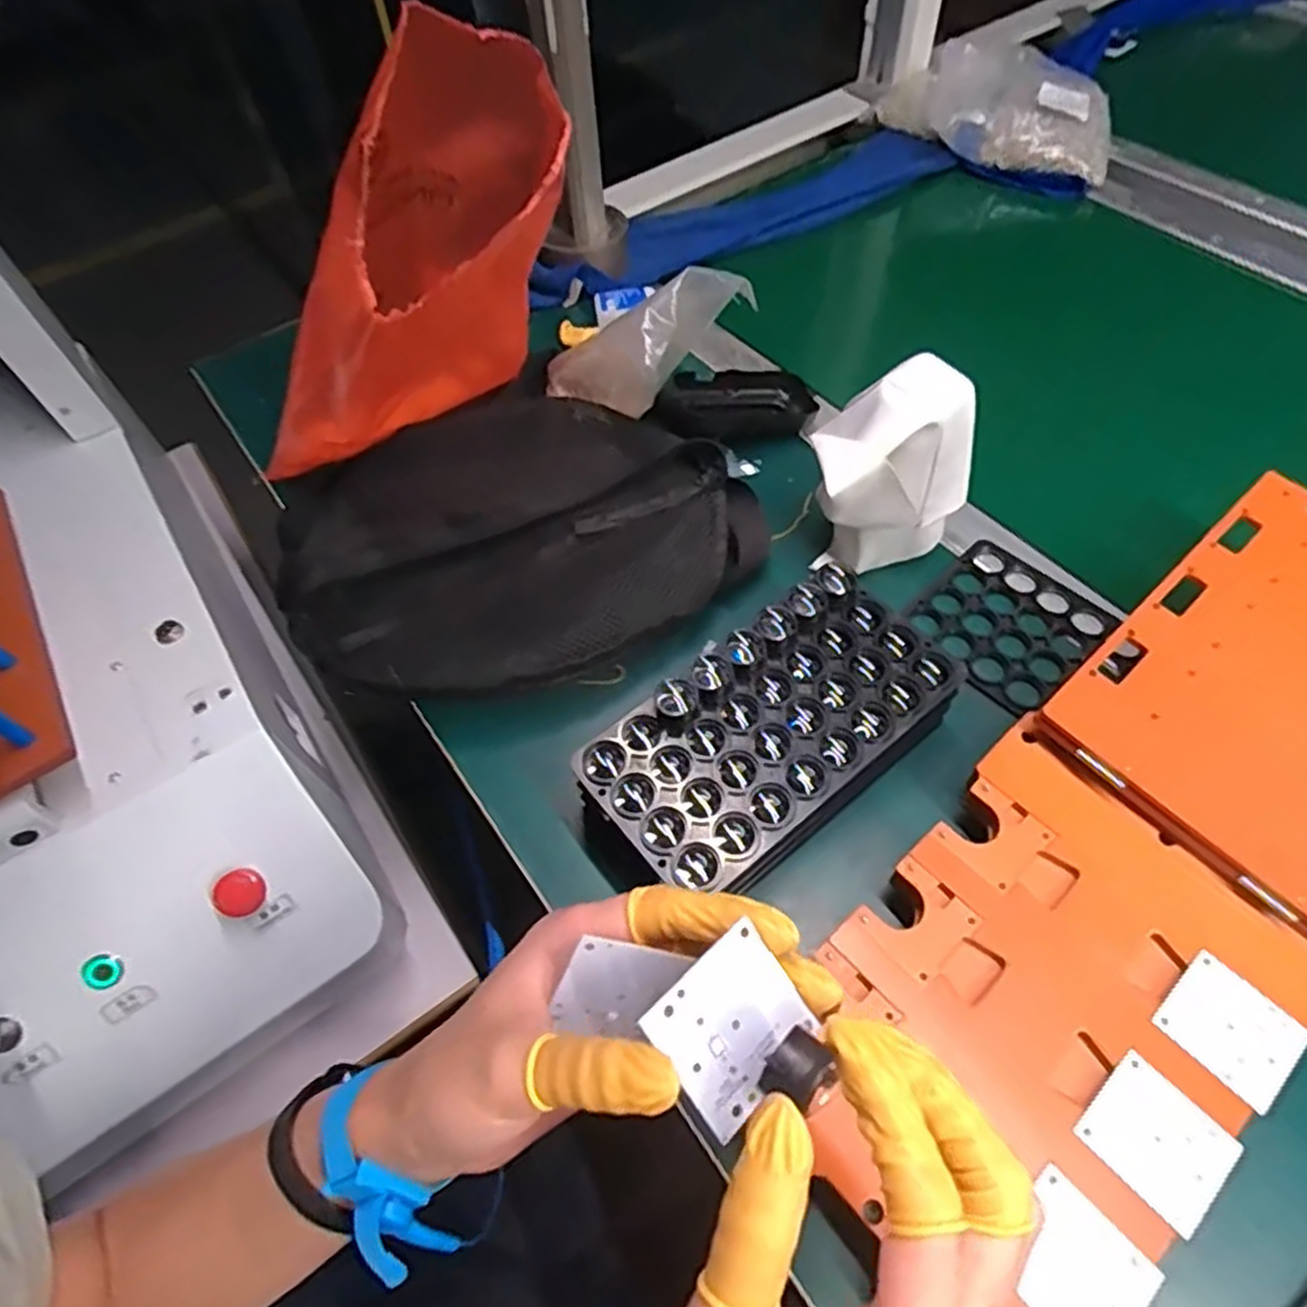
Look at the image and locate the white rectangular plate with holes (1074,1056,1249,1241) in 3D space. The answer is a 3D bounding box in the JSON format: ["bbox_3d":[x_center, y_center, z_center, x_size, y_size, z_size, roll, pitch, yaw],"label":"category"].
[{"bbox_3d":[0.202,0.195,0.308,0.044,0.004,0.047,-38,62,-18],"label":"white rectangular plate with holes"}]

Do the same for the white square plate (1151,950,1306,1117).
[{"bbox_3d":[0.247,0.160,0.329,0.044,0.004,0.047,-37,62,-18],"label":"white square plate"}]

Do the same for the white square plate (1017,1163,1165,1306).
[{"bbox_3d":[0.159,0.231,0.289,0.045,0.004,0.046,-39,62,-19],"label":"white square plate"}]

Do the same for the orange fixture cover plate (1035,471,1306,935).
[{"bbox_3d":[0.336,0.013,0.397,0.232,0.017,0.159,-38,62,-18],"label":"orange fixture cover plate"}]

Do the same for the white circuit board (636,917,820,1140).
[{"bbox_3d":[0.024,0.113,0.234,0.044,0.004,0.042,-35,91,-29],"label":"white circuit board"}]

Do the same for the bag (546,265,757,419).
[{"bbox_3d":[-0.011,-0.210,0.547,0.159,0.069,0.086,-11,41,53],"label":"bag"}]

